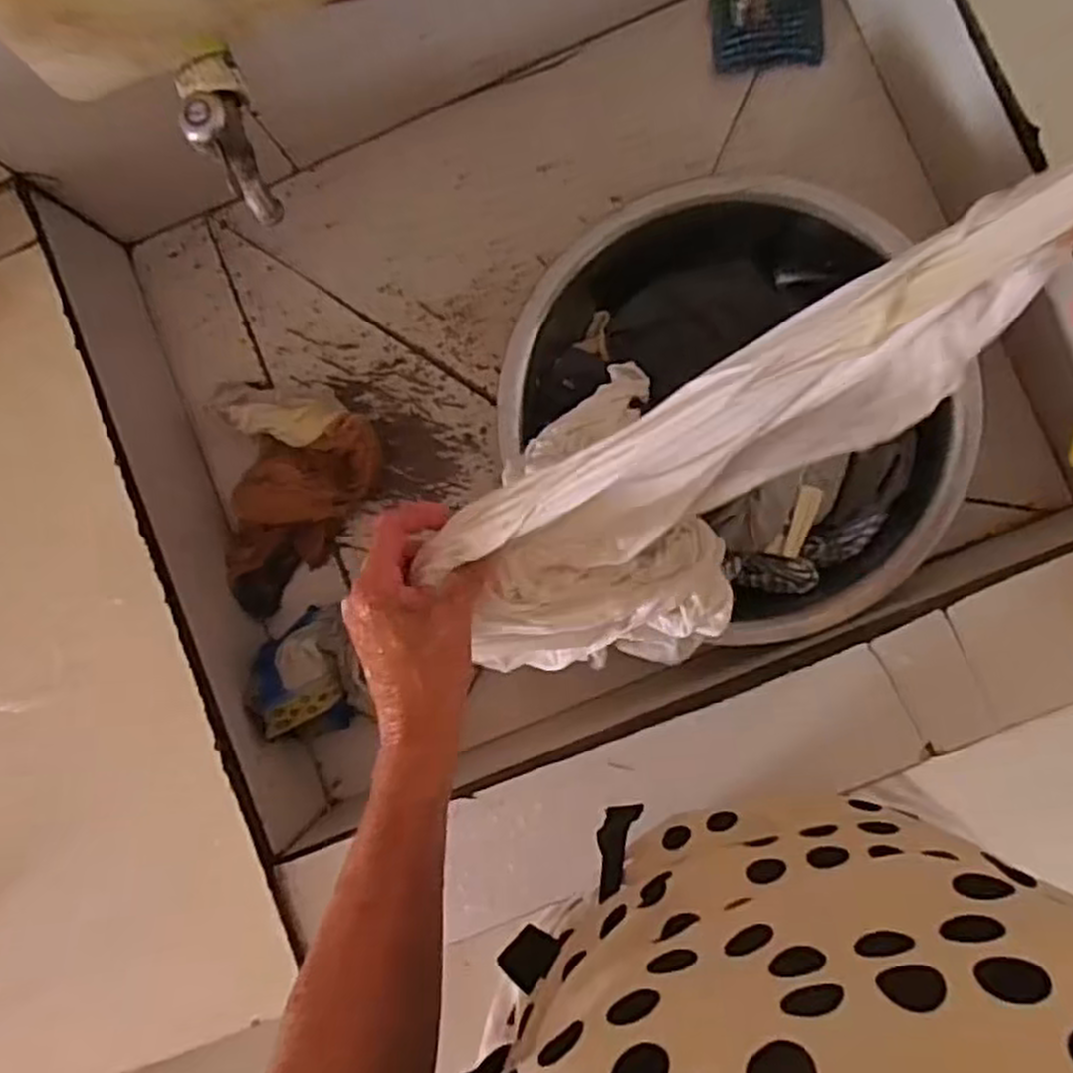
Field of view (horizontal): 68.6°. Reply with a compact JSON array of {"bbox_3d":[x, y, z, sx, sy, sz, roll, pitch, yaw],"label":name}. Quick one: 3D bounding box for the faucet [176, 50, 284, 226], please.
[{"bbox_3d":[-0.188,-0.246,0.473,0.032,0.066,0.095,-22,85,4],"label":"faucet"}]

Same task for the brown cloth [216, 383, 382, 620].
[{"bbox_3d":[-0.207,-0.035,0.679,0.129,0.062,0.197,1,87,6],"label":"brown cloth"}]

